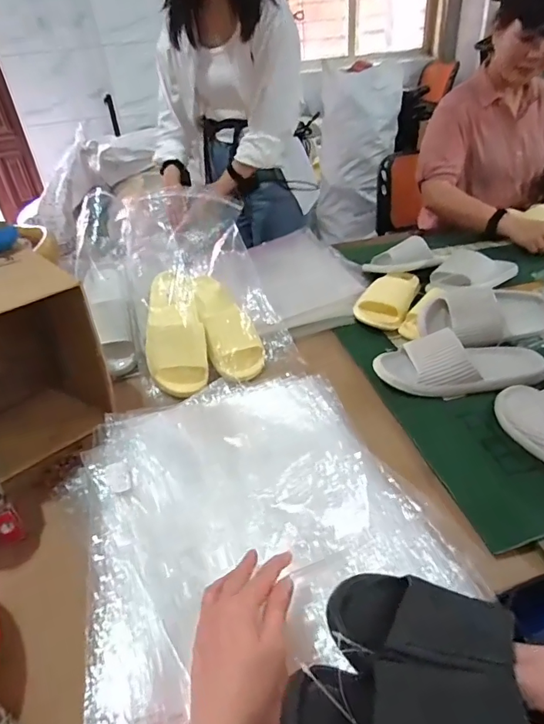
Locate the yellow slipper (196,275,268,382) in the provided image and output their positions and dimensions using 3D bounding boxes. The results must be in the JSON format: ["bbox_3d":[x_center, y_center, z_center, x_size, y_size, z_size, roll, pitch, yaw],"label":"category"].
[{"bbox_3d":[-0.084,-0.067,0.861,0.102,0.064,0.257,-16,58,-15],"label":"yellow slipper"}]

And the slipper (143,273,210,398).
[{"bbox_3d":[-0.175,-0.049,0.811,0.100,0.218,0.065,-8,-6,-3],"label":"slipper"}]

